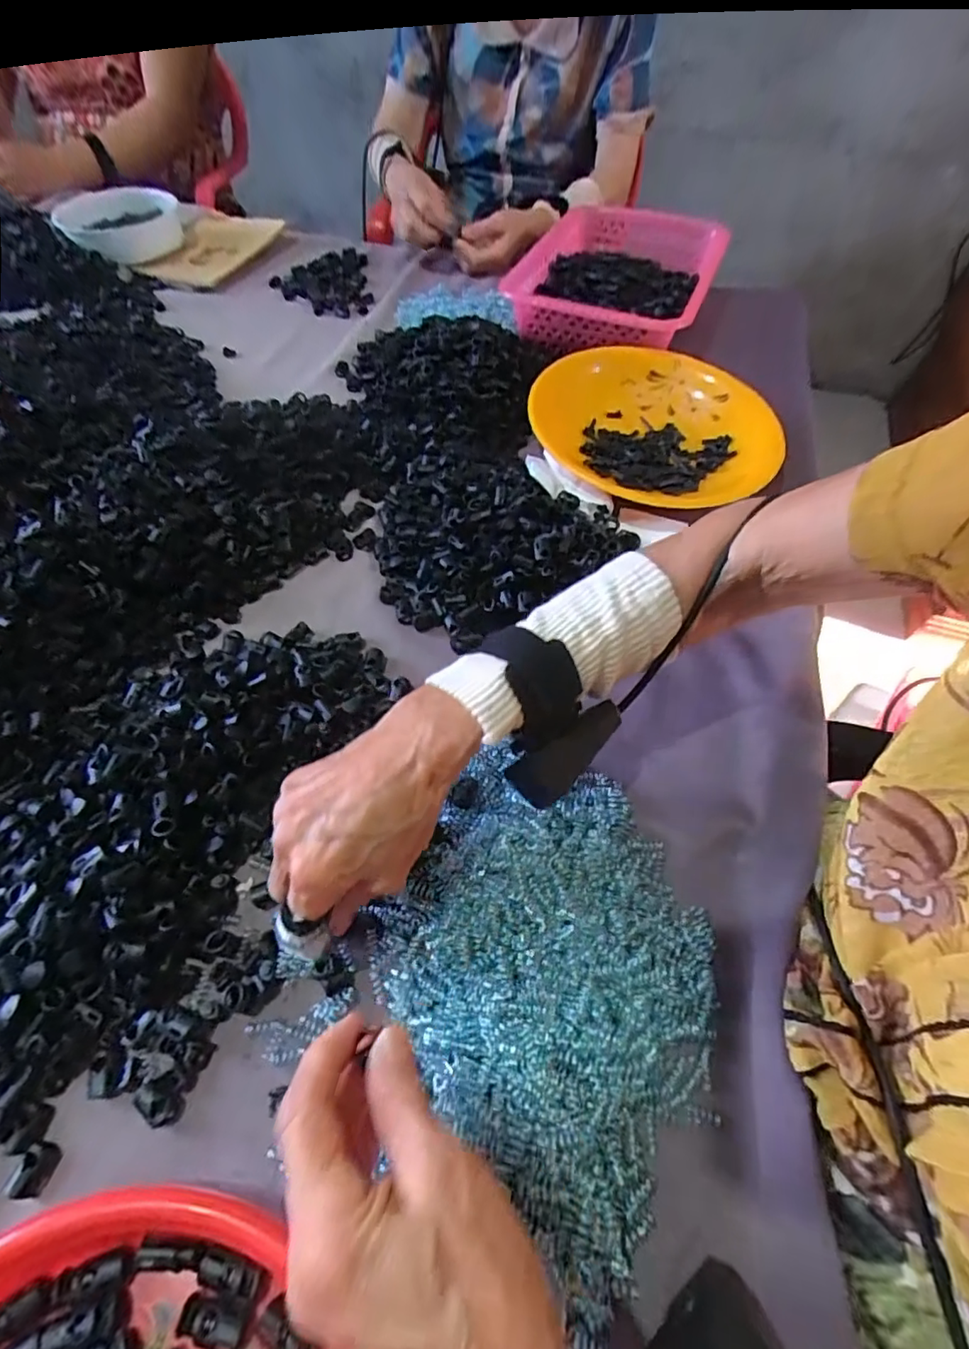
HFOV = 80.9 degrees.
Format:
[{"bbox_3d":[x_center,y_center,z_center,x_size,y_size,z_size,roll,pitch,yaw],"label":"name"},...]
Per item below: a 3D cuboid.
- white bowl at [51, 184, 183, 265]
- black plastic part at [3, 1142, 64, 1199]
[{"bbox_3d":[-0.525,-0.654,0.823,0.157,0.049,0.157,-24,59,-17],"label":"white bowl"},{"bbox_3d":[-0.210,0.232,0.265,0.012,0.012,0.019,11,56,7],"label":"black plastic part"}]

